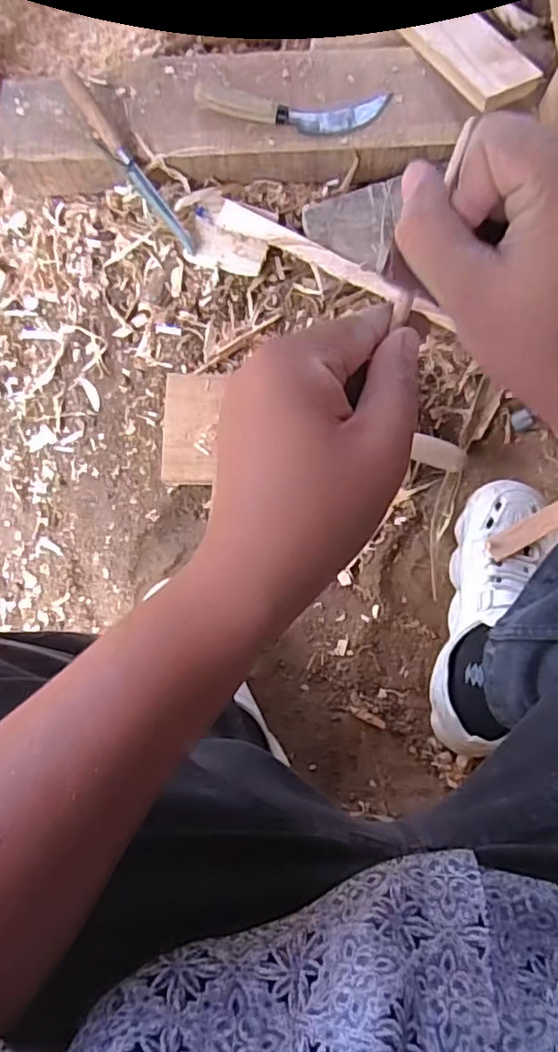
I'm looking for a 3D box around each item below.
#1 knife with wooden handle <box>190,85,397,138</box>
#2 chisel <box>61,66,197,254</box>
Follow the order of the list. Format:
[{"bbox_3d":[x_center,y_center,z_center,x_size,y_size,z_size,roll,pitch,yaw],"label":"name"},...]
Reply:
[{"bbox_3d":[0.014,-0.450,0.677,0.206,0.026,0.045,3,88,1],"label":"knife with wooden handle"},{"bbox_3d":[-0.165,-0.397,0.682,0.019,0.029,0.225,-37,100,-1],"label":"chisel"}]

